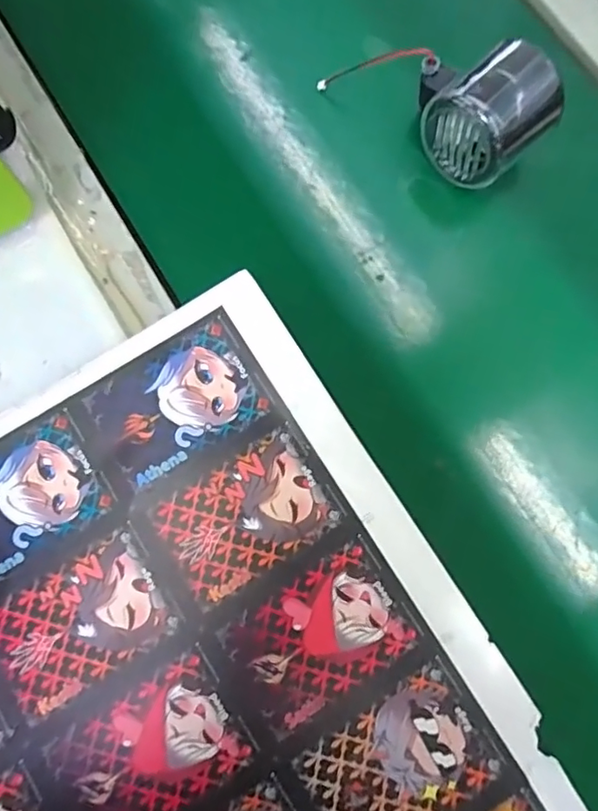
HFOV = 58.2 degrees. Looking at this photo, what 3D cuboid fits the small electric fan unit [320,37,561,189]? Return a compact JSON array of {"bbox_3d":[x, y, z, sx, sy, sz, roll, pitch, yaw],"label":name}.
[{"bbox_3d":[0.084,-0.181,0.307,0.123,0.043,0.064,40,78,8],"label":"small electric fan unit"}]

